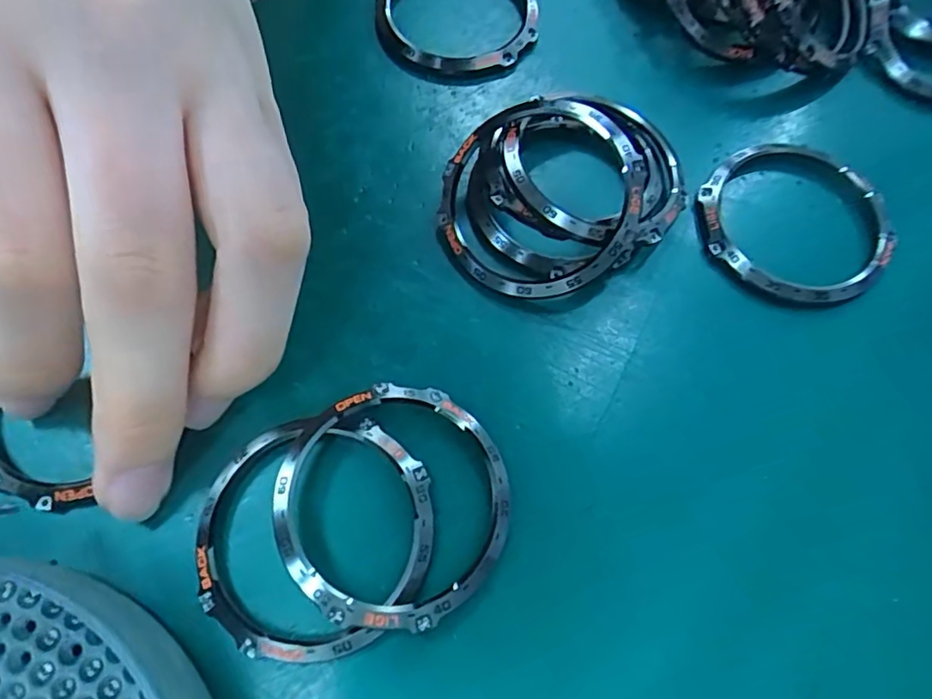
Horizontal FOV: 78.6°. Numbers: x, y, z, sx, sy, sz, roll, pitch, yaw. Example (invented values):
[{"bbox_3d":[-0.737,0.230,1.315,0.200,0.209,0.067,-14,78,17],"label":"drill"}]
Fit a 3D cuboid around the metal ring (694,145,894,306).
[{"bbox_3d":[0.084,-0.034,0.144,0.046,0.010,0.046,1,69,-2],"label":"metal ring"}]

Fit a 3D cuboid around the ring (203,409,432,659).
[{"bbox_3d":[-0.030,0.036,0.114,0.046,0.004,0.046,1,69,-2],"label":"ring"}]

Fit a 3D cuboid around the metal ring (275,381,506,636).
[{"bbox_3d":[-0.014,0.030,0.115,0.047,0.006,0.047,1,69,-2],"label":"metal ring"}]

